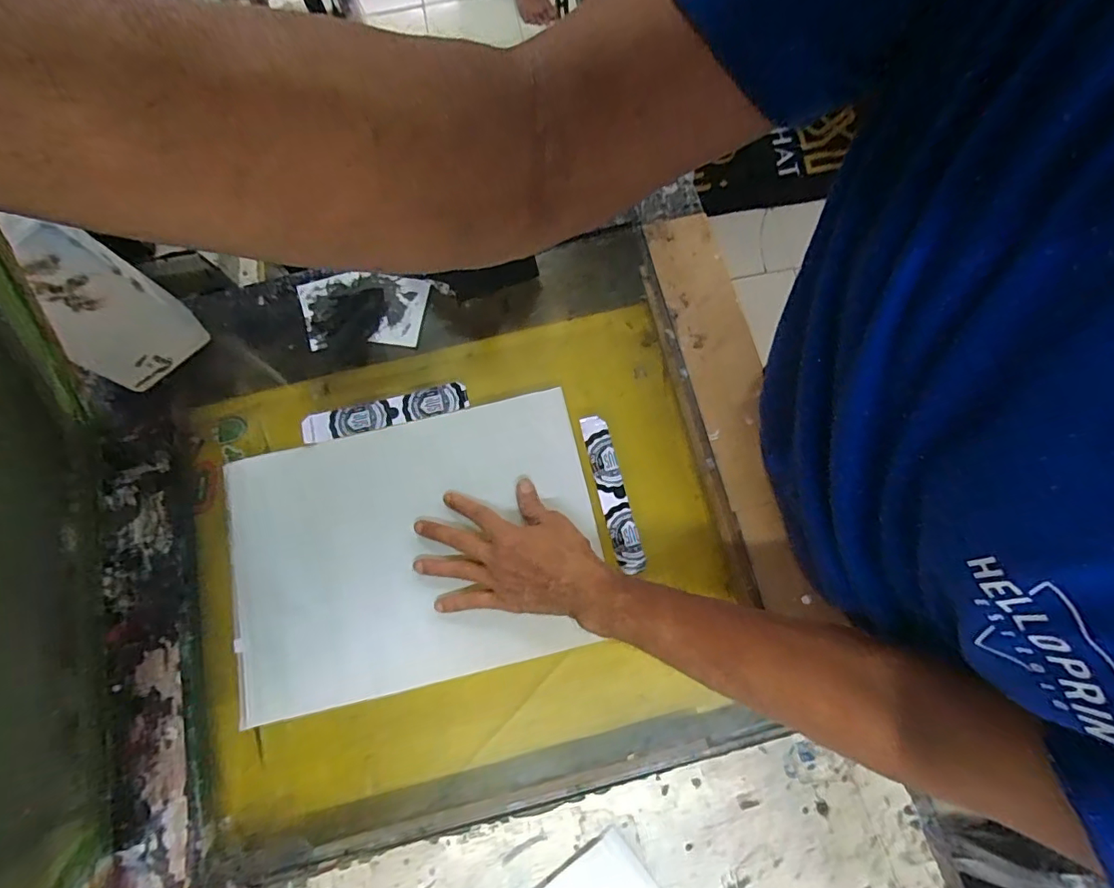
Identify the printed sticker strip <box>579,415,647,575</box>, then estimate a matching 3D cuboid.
[{"bbox_3d":[0.055,0.047,0.529,0.027,0.008,0.157,-14,74,-3],"label":"printed sticker strip"}]

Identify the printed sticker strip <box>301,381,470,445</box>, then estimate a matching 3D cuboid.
[{"bbox_3d":[-0.178,-0.033,0.555,0.169,0.005,0.031,-14,85,-4],"label":"printed sticker strip"}]

